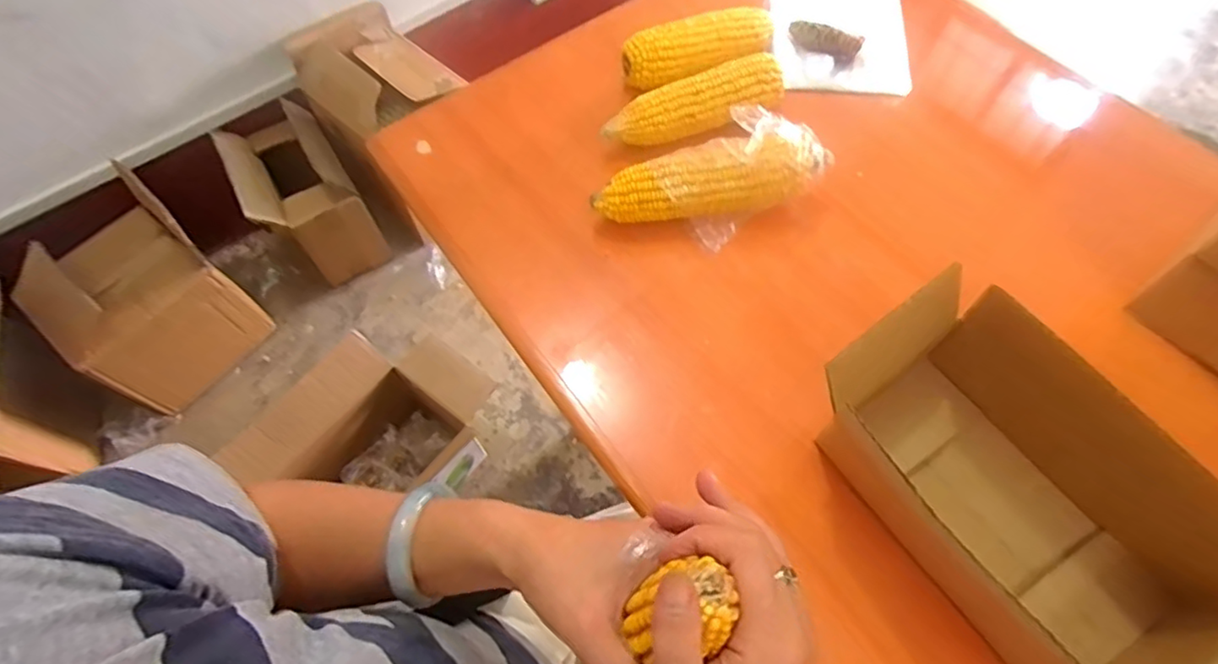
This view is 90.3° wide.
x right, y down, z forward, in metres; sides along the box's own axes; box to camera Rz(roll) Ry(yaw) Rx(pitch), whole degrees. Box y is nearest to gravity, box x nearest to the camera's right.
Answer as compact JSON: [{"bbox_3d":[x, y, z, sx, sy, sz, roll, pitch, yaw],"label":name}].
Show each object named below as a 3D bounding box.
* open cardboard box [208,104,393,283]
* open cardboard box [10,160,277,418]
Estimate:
[{"bbox_3d":[-0.603,-0.258,1.238,0.182,0.262,0.237,-30,66,-11],"label":"open cardboard box"},{"bbox_3d":[-0.841,-0.049,1.134,0.244,0.282,0.294,31,69,17],"label":"open cardboard box"}]

